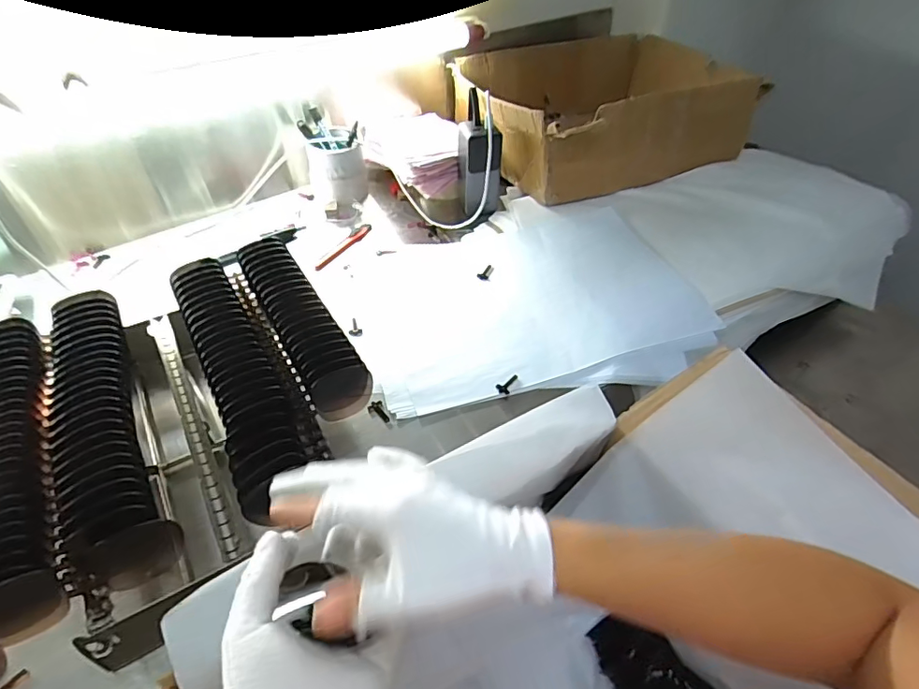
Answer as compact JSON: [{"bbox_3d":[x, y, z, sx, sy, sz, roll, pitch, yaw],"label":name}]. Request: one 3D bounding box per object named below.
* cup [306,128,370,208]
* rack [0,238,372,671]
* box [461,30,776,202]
[{"bbox_3d":[-0.191,-0.273,0.815,0.087,0.084,0.087,-7,46,-8],"label":"cup"},{"bbox_3d":[-0.243,0.068,0.465,0.289,0.110,0.296,-24,50,-23],"label":"rack"},{"bbox_3d":[0.240,-0.421,0.925,0.501,0.137,0.353,-16,47,-16],"label":"box"}]

